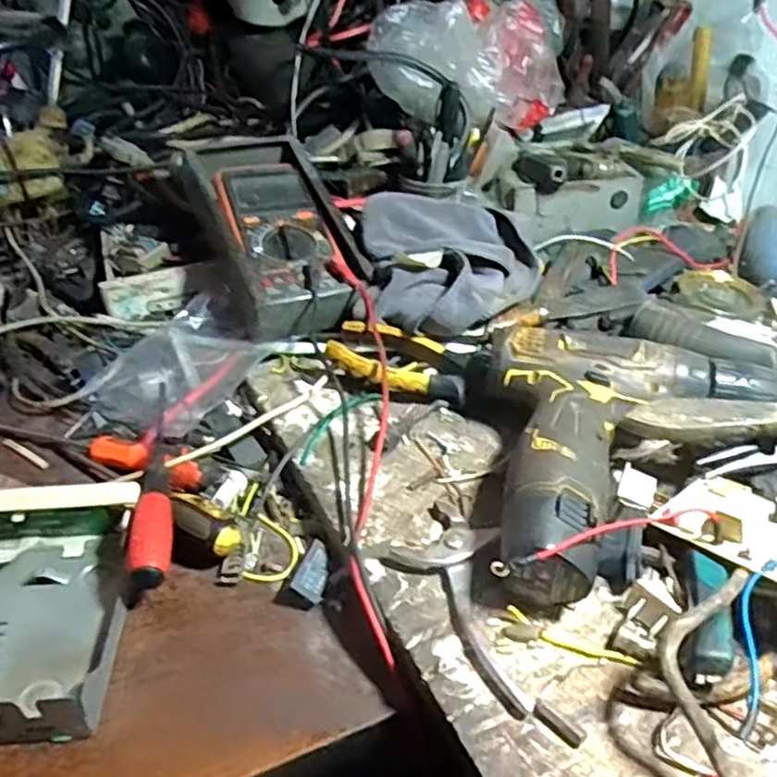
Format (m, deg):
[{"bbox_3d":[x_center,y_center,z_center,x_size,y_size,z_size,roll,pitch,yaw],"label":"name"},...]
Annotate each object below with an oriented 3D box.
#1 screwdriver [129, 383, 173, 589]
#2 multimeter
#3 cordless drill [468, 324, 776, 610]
[{"bbox_3d":[-0.148,0.056,0.451,0.021,0.022,0.161,-10,37,-8],"label":"screwdriver"},{"bbox_3d":[-0.103,-0.142,0.608,0.110,0.048,0.228,-17,57,-17],"label":"multimeter"},{"bbox_3d":[0.147,0.032,0.410,0.184,0.053,0.192,-3,37,1],"label":"cordless drill"}]

